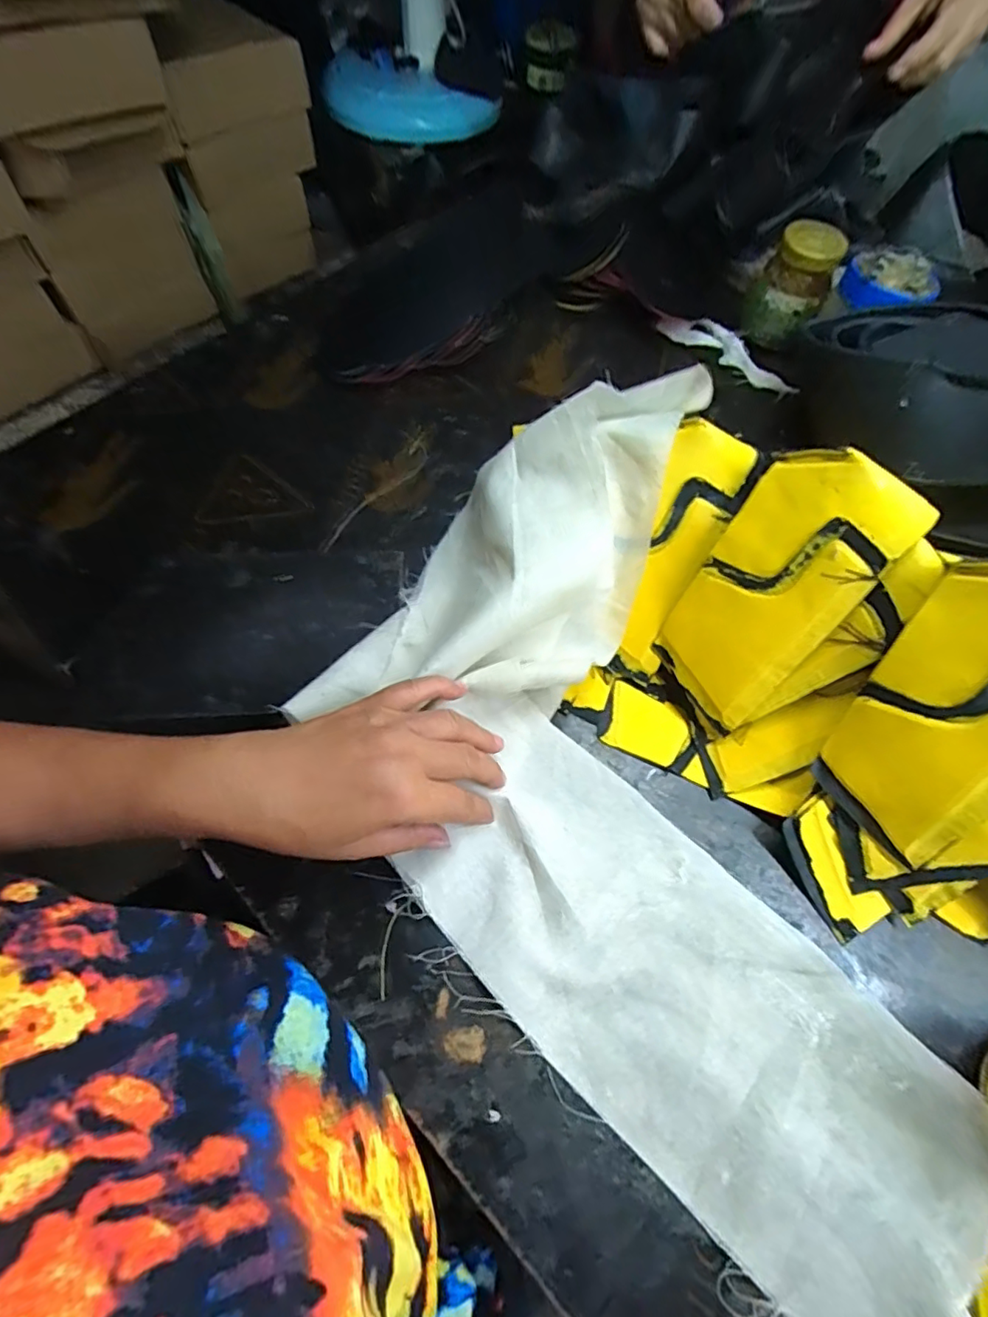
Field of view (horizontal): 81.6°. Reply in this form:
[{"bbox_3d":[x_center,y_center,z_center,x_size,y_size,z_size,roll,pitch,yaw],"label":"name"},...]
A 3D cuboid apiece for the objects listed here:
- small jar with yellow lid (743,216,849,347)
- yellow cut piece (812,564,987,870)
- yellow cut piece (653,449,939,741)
[{"bbox_3d":[0.277,-0.350,0.536,0.064,0.081,0.055,23,66,10],"label":"small jar with yellow lid"},{"bbox_3d":[0.239,0.027,0.298,0.022,0.160,0.082,-15,48,-45],"label":"yellow cut piece"},{"bbox_3d":[0.163,-0.038,0.346,0.084,0.171,0.015,42,33,21],"label":"yellow cut piece"}]

